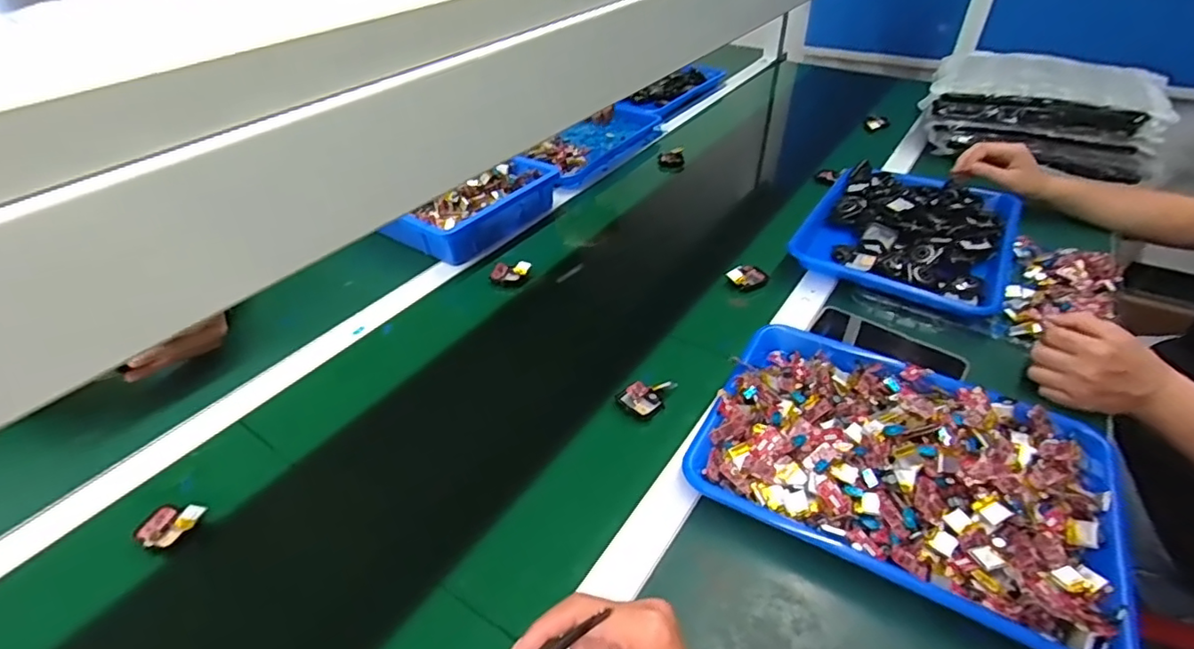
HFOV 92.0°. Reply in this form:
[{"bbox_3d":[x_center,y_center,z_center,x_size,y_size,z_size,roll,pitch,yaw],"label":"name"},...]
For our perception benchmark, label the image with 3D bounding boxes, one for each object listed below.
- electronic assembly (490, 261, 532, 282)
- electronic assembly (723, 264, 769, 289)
[{"bbox_3d":[-0.117,-0.072,0.778,0.053,0.017,0.028,0,38,1],"label":"electronic assembly"},{"bbox_3d":[0.199,-0.065,0.756,0.051,0.017,0.034,-19,41,-22],"label":"electronic assembly"}]

